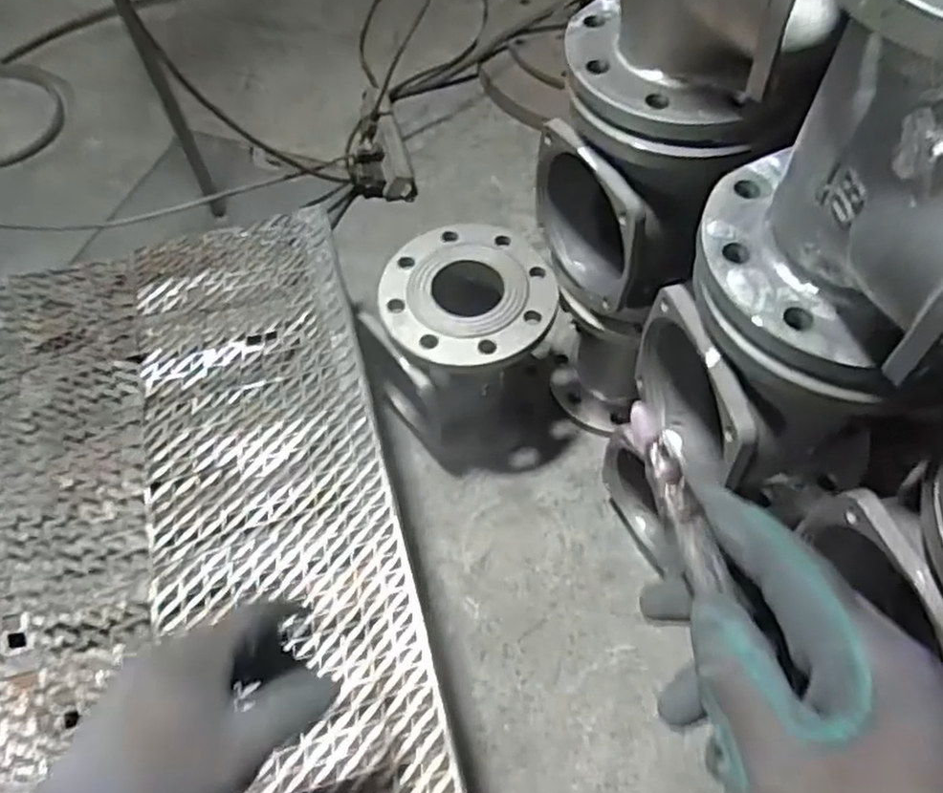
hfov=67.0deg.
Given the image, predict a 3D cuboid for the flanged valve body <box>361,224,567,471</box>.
[{"bbox_3d":[0.001,-0.045,0.870,0.202,0.231,0.217,-1,60,1],"label":"flanged valve body"}]

